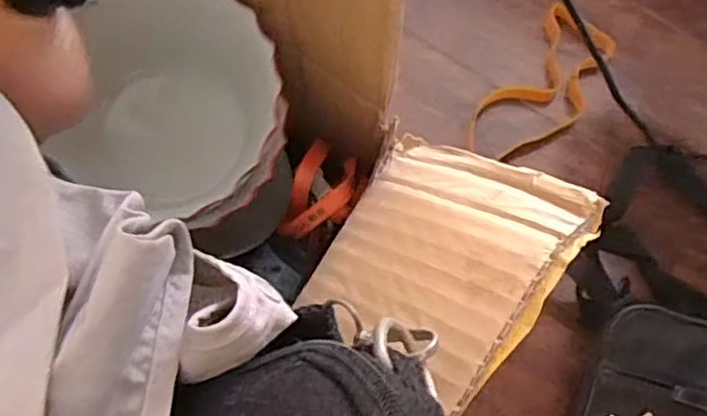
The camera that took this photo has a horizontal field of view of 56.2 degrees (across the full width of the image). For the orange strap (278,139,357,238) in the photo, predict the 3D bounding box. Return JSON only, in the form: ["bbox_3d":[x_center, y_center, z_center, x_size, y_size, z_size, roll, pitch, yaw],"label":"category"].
[{"bbox_3d":[-0.016,-0.009,0.337,0.032,0.016,0.051,16,75,8],"label":"orange strap"}]

